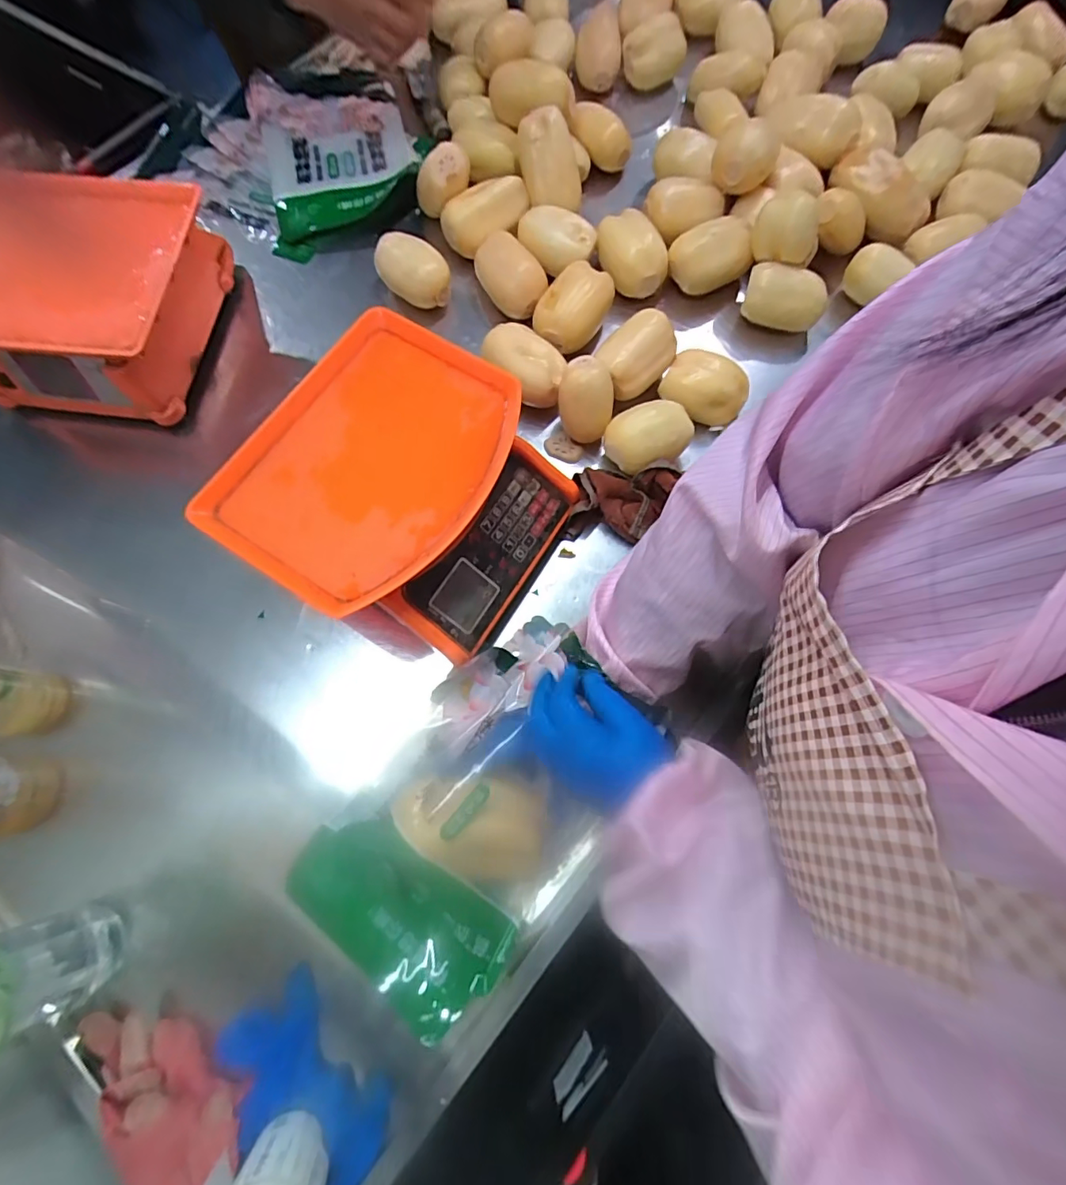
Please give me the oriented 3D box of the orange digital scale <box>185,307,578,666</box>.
[{"bbox_3d":[-0.125,-0.101,0.529,0.286,0.108,0.290,30,76,9],"label":"orange digital scale"}]

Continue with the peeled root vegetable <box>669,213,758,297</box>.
[{"bbox_3d":[0.230,-0.441,0.668,0.101,0.054,0.067,1,73,1],"label":"peeled root vegetable"}]

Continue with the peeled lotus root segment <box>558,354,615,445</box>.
[{"bbox_3d":[0.062,-0.220,0.596,0.062,0.086,0.068,10,74,4],"label":"peeled lotus root segment"}]

